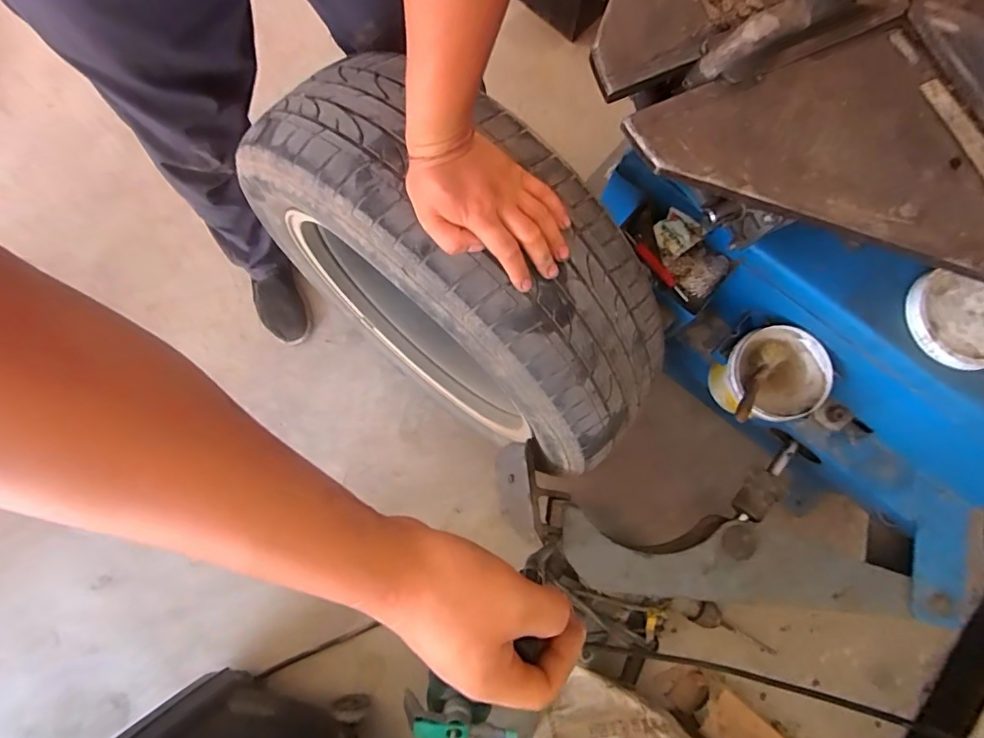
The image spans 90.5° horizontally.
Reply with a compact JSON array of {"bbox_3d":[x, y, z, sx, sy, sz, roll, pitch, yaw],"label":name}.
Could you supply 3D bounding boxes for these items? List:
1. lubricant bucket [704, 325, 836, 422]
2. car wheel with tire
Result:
[{"bbox_3d":[0.375,0.011,0.686,0.140,0.120,0.125,-5,79,-1],"label":"lubricant bucket"},{"bbox_3d":[-0.035,-0.104,0.715,0.545,0.534,0.224,37,81,6],"label":"car wheel with tire"}]

